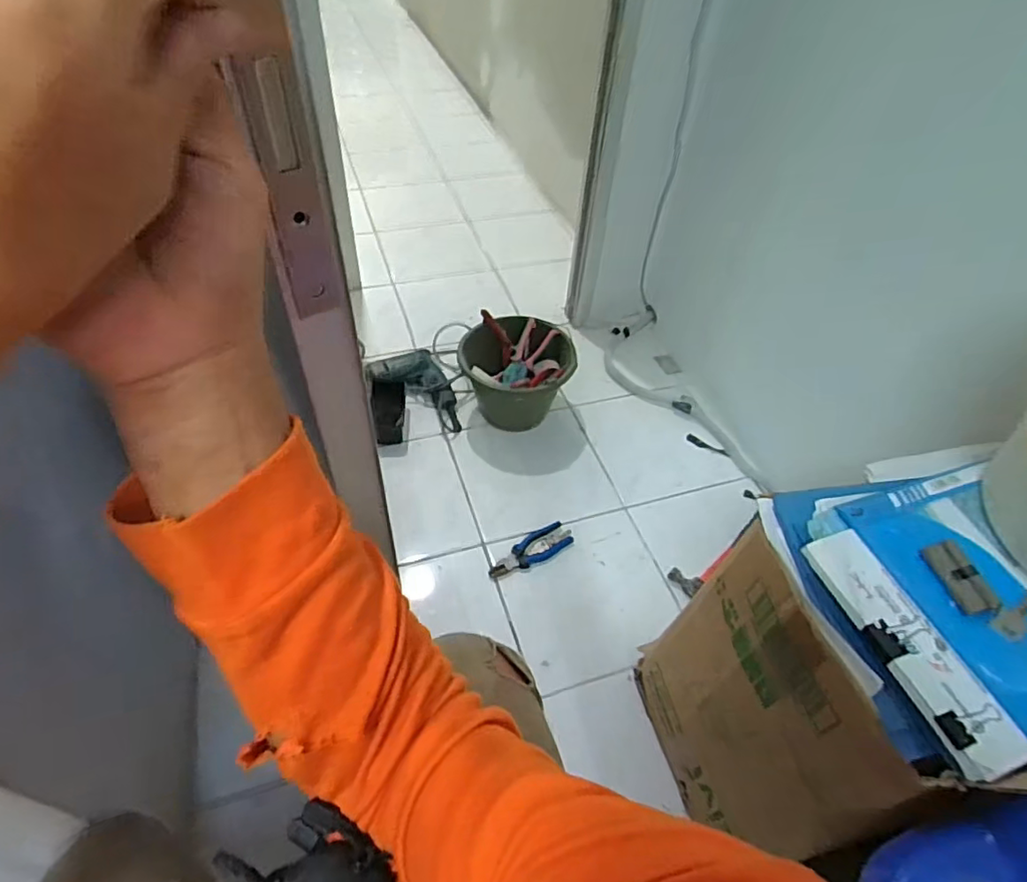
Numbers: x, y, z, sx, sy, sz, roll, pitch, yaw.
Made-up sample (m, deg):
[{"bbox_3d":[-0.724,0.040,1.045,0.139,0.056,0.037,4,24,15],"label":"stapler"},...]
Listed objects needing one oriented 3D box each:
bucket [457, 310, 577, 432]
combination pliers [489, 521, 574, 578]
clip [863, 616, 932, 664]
[{"bbox_3d":[0.006,-0.141,1.282,0.222,0.177,0.190,34,54,24],"label":"bucket"},{"bbox_3d":[0.033,0.204,1.111,0.176,0.021,0.060,-26,54,-24],"label":"combination pliers"},{"bbox_3d":[0.330,0.167,0.504,0.048,0.011,0.032,-9,49,-11],"label":"clip"}]

